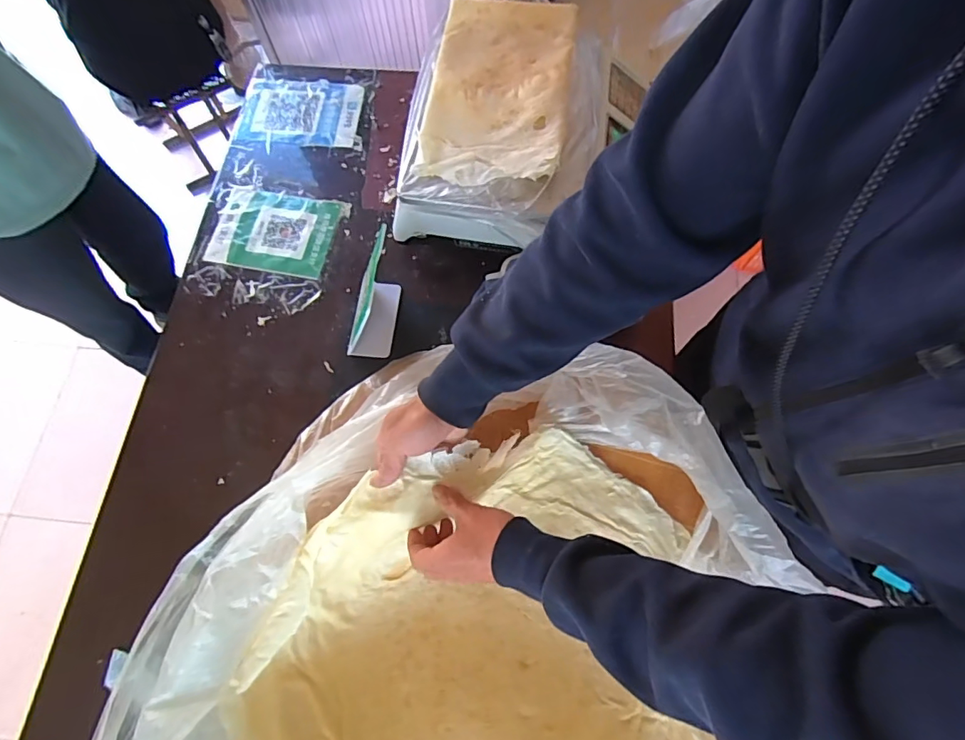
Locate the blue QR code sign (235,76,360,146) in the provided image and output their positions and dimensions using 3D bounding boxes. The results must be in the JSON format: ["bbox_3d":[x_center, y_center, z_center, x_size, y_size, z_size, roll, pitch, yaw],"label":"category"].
[{"bbox_3d":[-0.296,-0.422,0.818,0.189,0.010,0.133,5,76,2],"label":"blue QR code sign"}]

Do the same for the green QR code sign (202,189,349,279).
[{"bbox_3d":[-0.305,-0.206,0.739,0.179,0.005,0.130,9,73,3],"label":"green QR code sign"}]

